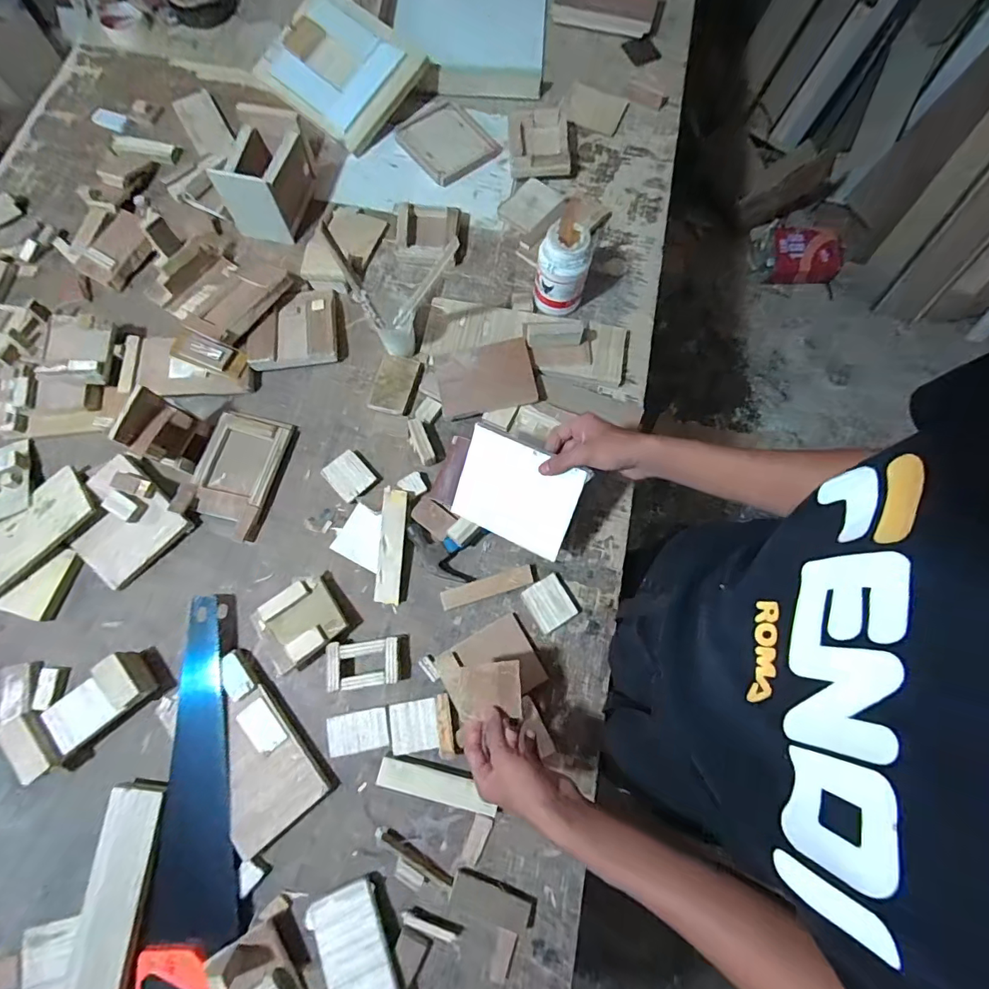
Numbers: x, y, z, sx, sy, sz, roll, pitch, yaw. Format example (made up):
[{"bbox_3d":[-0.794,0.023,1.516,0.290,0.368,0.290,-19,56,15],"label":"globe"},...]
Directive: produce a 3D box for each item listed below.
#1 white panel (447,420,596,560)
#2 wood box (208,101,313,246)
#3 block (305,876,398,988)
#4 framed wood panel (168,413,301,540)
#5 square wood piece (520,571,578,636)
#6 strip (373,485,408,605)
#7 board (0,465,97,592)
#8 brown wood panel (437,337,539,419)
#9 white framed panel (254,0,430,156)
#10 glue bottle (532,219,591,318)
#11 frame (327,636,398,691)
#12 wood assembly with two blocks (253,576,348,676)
[{"bbox_3d":[0.027,-0.002,0.614,0.158,0.007,0.130,26,114,16],"label":"white panel"},{"bbox_3d":[-0.377,-0.527,0.783,0.109,0.109,0.158,9,75,1],"label":"wood box"},{"bbox_3d":[-0.153,0.544,0.540,0.079,0.028,0.162,-25,77,-8],"label":"block"},{"bbox_3d":[-0.379,-0.034,0.694,0.115,0.027,0.179,13,75,2],"label":"framed wood panel"},{"bbox_3d":[0.078,0.152,0.662,0.058,0.019,0.066,-30,77,-9],"label":"square wood piece"},{"bbox_3d":[-0.144,0.071,0.662,0.034,0.011,0.158,5,83,-11],"label":"strip"},{"bbox_3d":[-0.643,0.058,0.645,0.194,0.012,0.096,-44,72,-5],"label":"board"},{"bbox_3d":[-0.011,-0.177,0.713,0.143,0.007,0.098,-12,91,-6],"label":"brown wood panel"},{"bbox_3d":[-0.288,-0.795,0.877,0.272,0.041,0.218,44,97,8],"label":"white framed panel"},{"bbox_3d":[0.106,-0.344,0.733,0.079,0.131,0.065,14,75,2],"label":"glue bottle"},{"bbox_3d":[-0.174,0.224,0.627,0.092,0.025,0.058,-5,75,-3],"label":"frame"},{"bbox_3d":[-0.260,0.170,0.633,0.103,0.037,0.101,-36,78,-10],"label":"wood assembly with two blocks"}]

